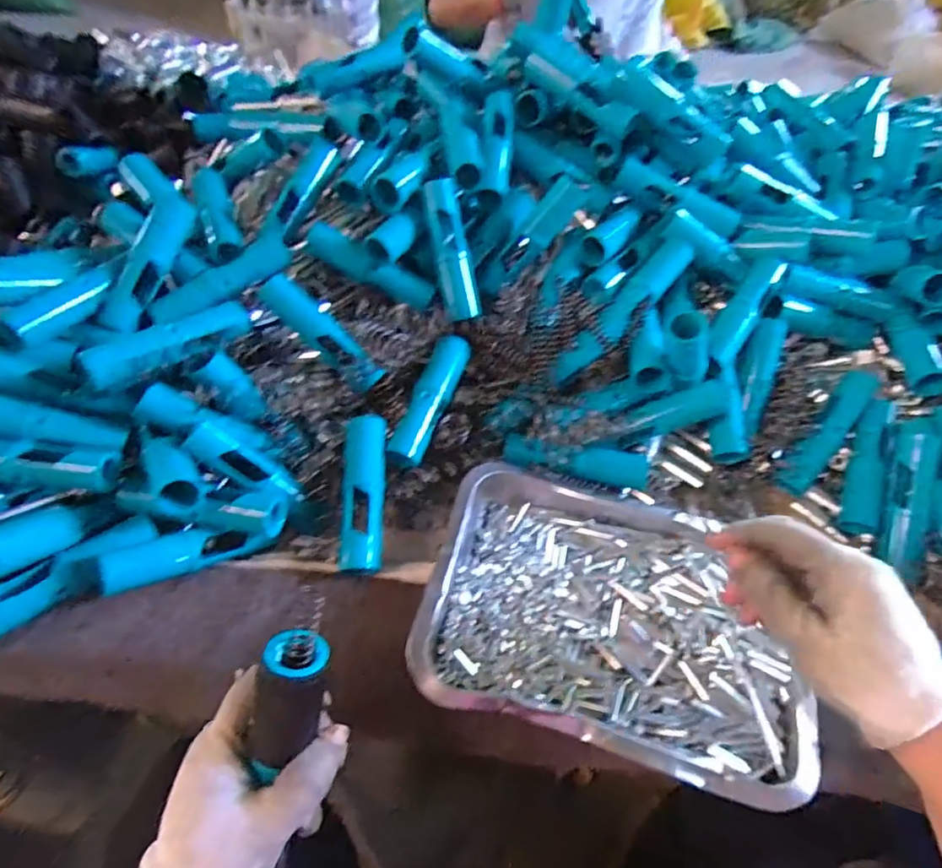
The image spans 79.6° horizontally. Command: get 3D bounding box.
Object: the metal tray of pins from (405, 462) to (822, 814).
[{"bbox_3d":[0.097,0.117,0.385,0.242,0.033,0.179,13,48,6],"label":"metal tray of pins"}]

